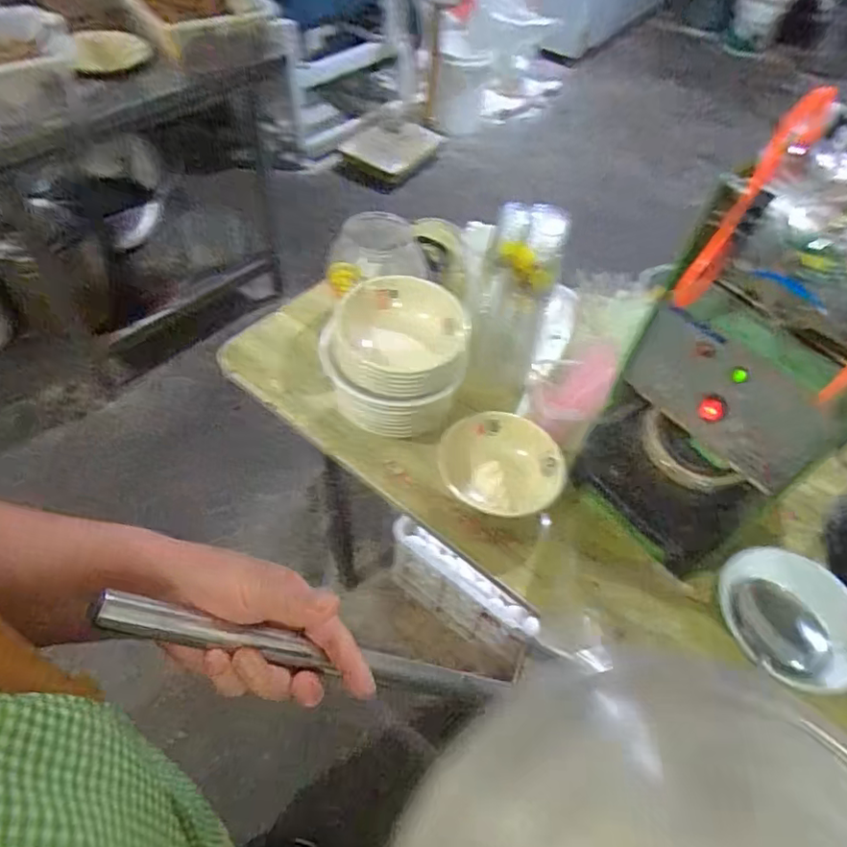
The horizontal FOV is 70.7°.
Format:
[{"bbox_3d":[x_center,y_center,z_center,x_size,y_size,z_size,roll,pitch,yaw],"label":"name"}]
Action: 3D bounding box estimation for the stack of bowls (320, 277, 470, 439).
[{"bbox_3d":[-0.035,-0.069,0.795,0.173,0.179,0.158,11,52,3],"label":"stack of bowls"}]

